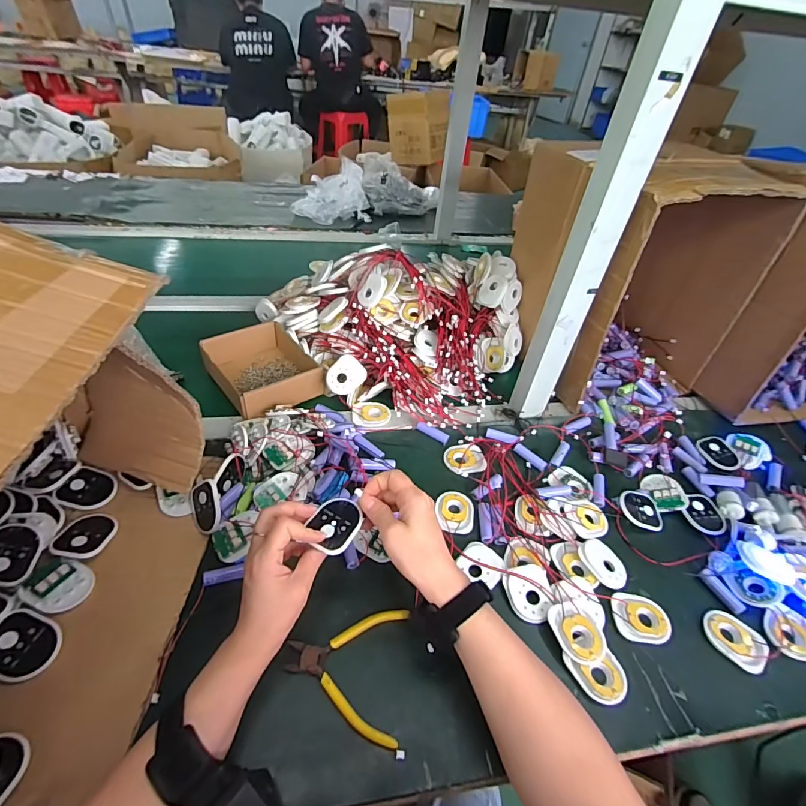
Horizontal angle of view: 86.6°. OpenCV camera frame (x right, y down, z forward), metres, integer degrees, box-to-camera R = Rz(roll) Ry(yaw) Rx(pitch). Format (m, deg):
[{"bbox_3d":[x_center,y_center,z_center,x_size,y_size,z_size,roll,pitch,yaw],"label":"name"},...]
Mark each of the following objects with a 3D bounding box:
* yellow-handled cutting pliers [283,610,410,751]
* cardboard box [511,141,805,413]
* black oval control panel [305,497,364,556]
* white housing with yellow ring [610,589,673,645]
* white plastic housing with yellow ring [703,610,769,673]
[{"bbox_3d":[-0.054,0.250,0.408,0.108,0.011,0.112,9,43,1],"label":"yellow-handled cutting pliers"},{"bbox_3d":[0.358,-0.215,0.695,0.275,0.319,0.263,-6,45,-14],"label":"cardboard box"},{"bbox_3d":[-0.066,0.119,0.419,0.047,0.006,0.056,21,47,17],"label":"black oval control panel"},{"bbox_3d":[0.261,0.234,0.466,0.057,0.006,0.051,10,43,2],"label":"white housing with yellow ring"},{"bbox_3d":[0.351,0.249,0.452,0.045,0.005,0.058,-25,52,-30],"label":"white plastic housing with yellow ring"}]

